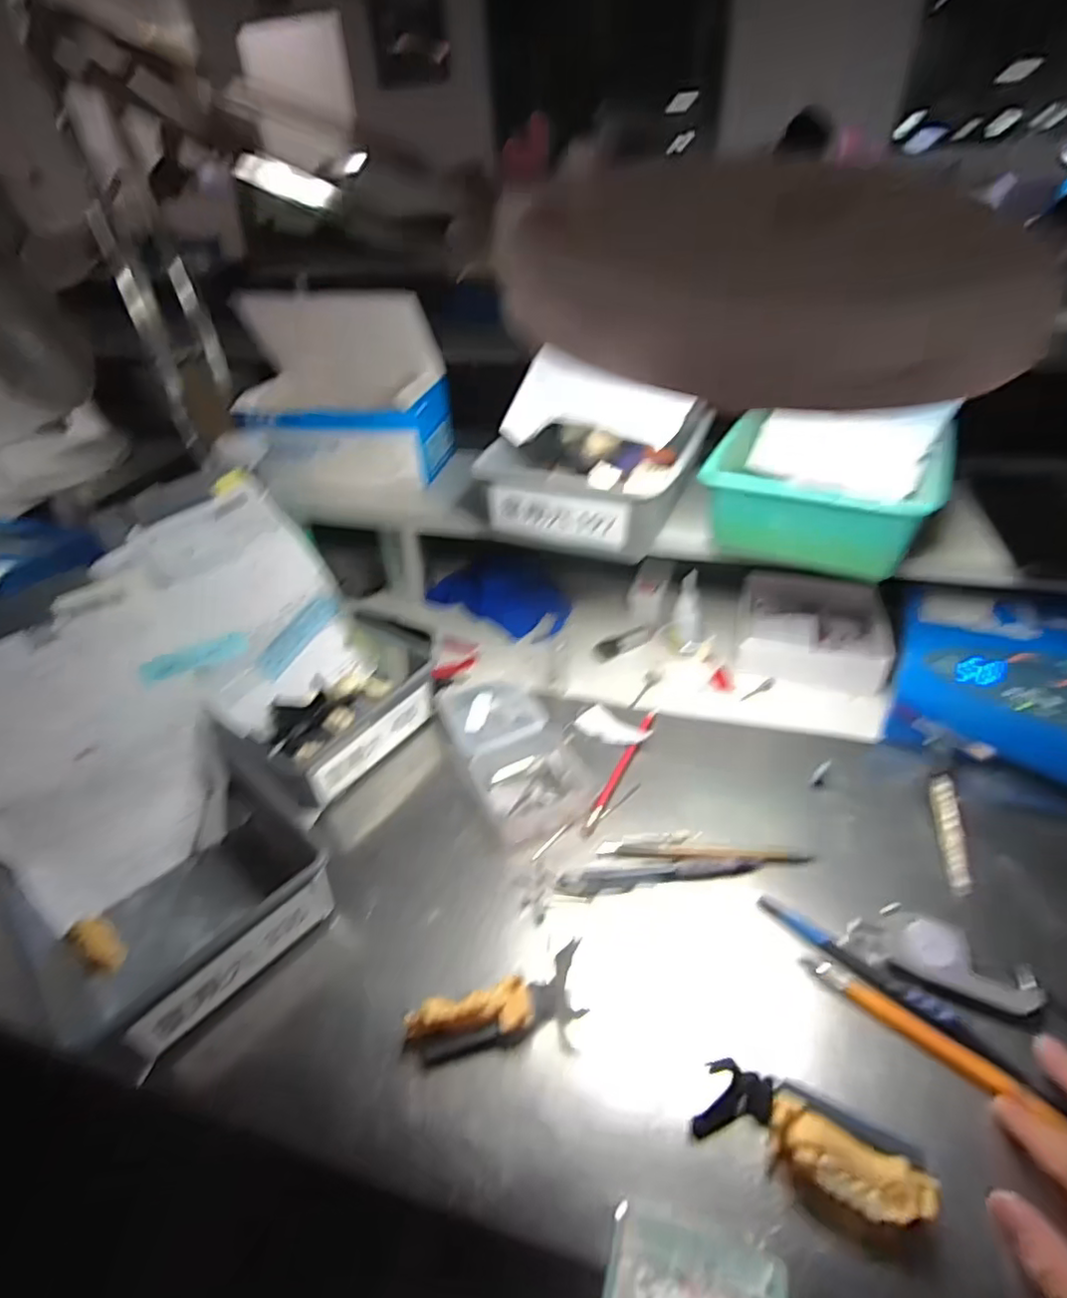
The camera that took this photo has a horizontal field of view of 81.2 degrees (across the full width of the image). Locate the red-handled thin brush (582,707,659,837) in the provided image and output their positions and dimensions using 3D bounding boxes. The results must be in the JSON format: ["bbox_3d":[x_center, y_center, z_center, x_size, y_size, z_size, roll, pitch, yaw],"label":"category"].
[{"bbox_3d":[0.074,0.092,0.507,0.010,0.011,0.150,17,44,24],"label":"red-handled thin brush"}]

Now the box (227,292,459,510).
[{"bbox_3d":[-0.196,-0.249,0.635,0.206,0.171,0.122,-3,39,2],"label":"box"}]

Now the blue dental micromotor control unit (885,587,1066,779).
[{"bbox_3d":[0.405,0.031,0.483,0.218,0.096,0.133,11,42,18],"label":"blue dental micromotor control unit"}]

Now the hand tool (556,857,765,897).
[{"bbox_3d":[0.088,0.153,0.426,0.141,0.013,0.013,-7,39,-3],"label":"hand tool"}]

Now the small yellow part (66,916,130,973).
[{"bbox_3d":[-0.288,0.197,0.414,0.046,0.017,0.021,24,47,30],"label":"small yellow part"}]

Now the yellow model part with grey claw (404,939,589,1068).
[{"bbox_3d":[-0.021,0.209,0.357,0.104,0.028,0.049,-11,40,-8],"label":"yellow model part with grey claw"}]

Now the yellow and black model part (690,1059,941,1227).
[{"bbox_3d":[0.134,0.238,0.301,0.100,0.034,0.034,15,43,22],"label":"yellow and black model part"}]

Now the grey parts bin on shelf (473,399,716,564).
[{"bbox_3d":[0.049,-0.147,0.528,0.162,0.078,0.146,15,43,22],"label":"grey parts bin on shelf"}]

